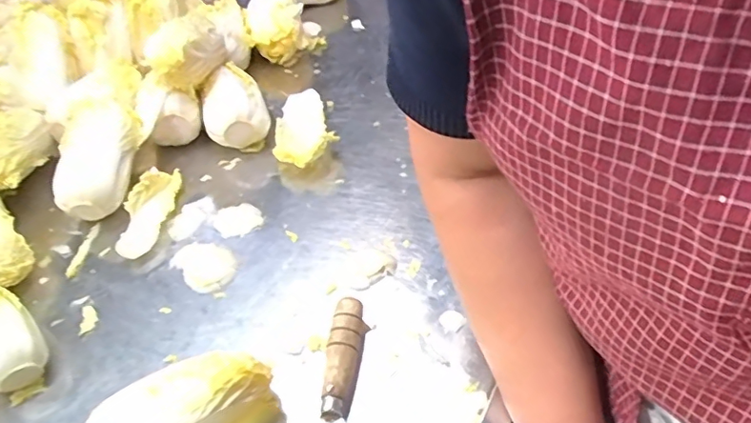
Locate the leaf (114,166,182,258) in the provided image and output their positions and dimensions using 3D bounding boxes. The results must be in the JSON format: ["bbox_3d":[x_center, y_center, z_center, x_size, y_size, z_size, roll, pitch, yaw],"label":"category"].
[{"bbox_3d":[-0.238,-0.003,0.560,0.038,0.032,0.115,-2,45,5],"label":"leaf"}]

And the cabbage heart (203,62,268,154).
[{"bbox_3d":[-0.168,-0.131,0.654,0.070,0.058,0.116,-12,45,-5],"label":"cabbage heart"}]

